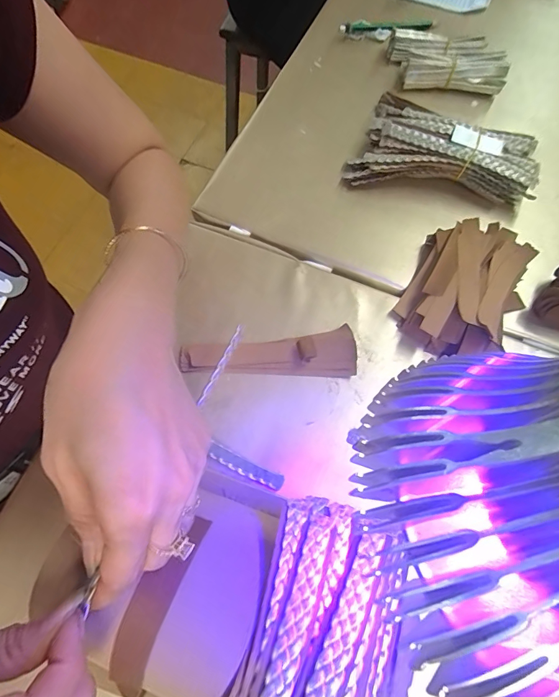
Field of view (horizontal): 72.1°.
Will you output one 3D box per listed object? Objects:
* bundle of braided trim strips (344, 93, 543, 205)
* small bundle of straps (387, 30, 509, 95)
[{"bbox_3d":[0.179,-0.207,0.417,0.189,0.054,0.119,26,73,10],"label":"bundle of braided trim strips"},{"bbox_3d":[0.200,-0.345,0.463,0.136,0.031,0.056,12,71,5],"label":"small bundle of straps"}]

